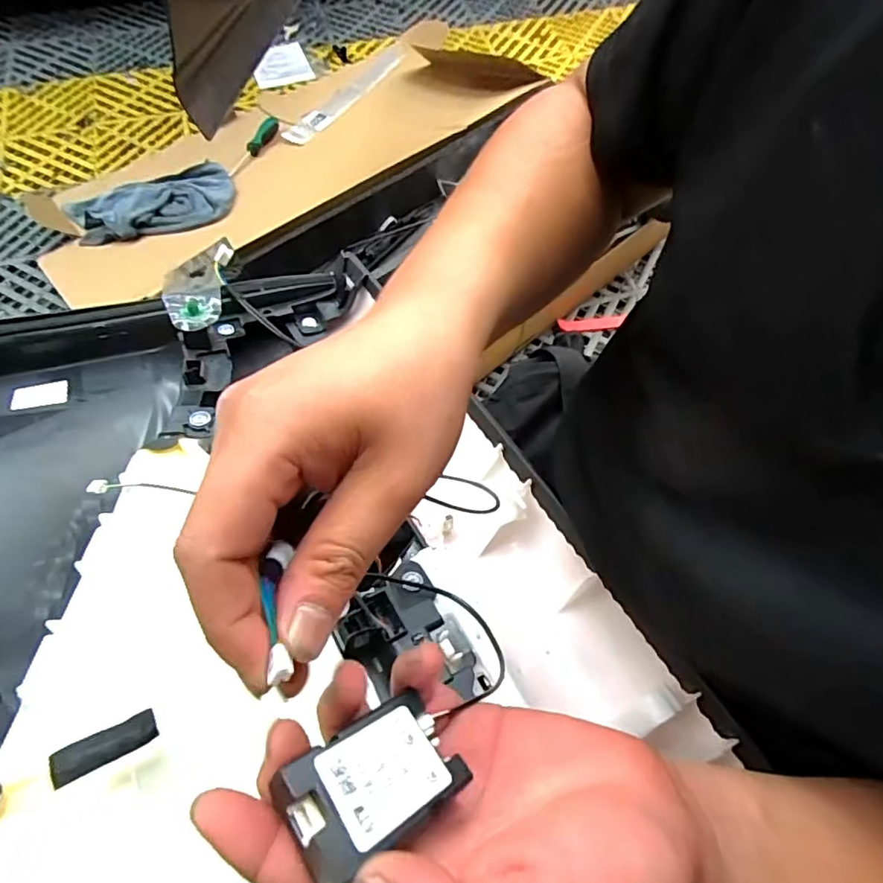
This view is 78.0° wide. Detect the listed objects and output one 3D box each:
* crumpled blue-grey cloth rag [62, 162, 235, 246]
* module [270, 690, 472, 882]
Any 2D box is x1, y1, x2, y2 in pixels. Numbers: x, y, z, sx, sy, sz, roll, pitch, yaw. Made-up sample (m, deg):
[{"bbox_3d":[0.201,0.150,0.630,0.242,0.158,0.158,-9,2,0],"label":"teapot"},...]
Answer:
[{"bbox_3d":[-0.591,-0.481,1.118,0.327,0.050,0.202,-19,63,-10],"label":"crumpled blue-grey cloth rag"},{"bbox_3d":[-0.022,0.113,0.181,0.055,0.011,0.035,-14,48,-46],"label":"module"}]

